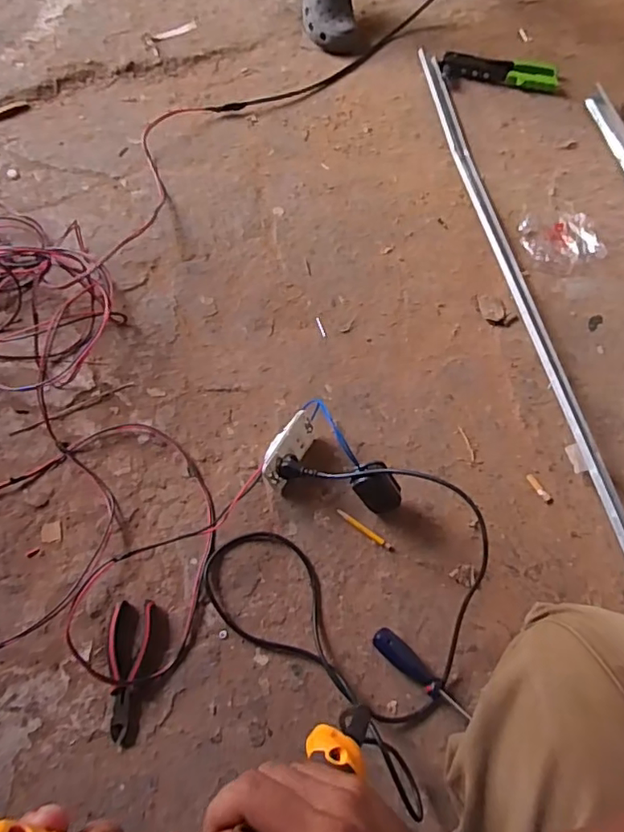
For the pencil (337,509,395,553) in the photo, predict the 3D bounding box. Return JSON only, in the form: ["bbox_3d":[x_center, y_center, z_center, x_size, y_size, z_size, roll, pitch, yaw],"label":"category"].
[{"bbox_3d":[0.074,0.160,0.778,0.093,0.007,0.011,33,68,13],"label":"pencil"}]

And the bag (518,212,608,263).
[{"bbox_3d":[0.443,-0.317,0.992,0.138,0.019,0.097,-2,65,-3],"label":"bag"}]

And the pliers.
[{"bbox_3d":[-0.229,0.309,0.682,0.049,0.017,0.157,2,64,-1],"label":"pliers"}]

